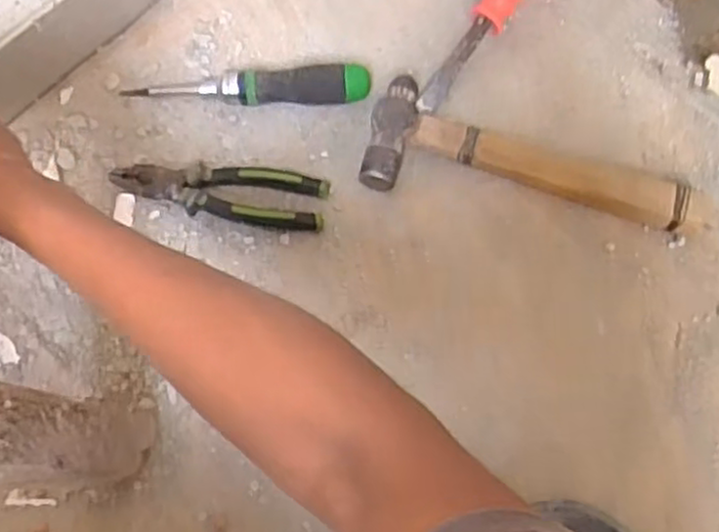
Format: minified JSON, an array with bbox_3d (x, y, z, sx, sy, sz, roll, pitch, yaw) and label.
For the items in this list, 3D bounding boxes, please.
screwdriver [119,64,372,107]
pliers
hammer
[{"bbox_3d":[-0.103,-0.166,0.667,0.222,0.029,0.032,1,76,-1],"label":"screwdriver"},{"bbox_3d":[-0.126,-0.066,0.647,0.189,0.017,0.051,5,76,0],"label":"pliers"},{"bbox_3d":[0.150,-0.100,0.654,0.279,0.031,0.107,11,76,2],"label":"hammer"}]

